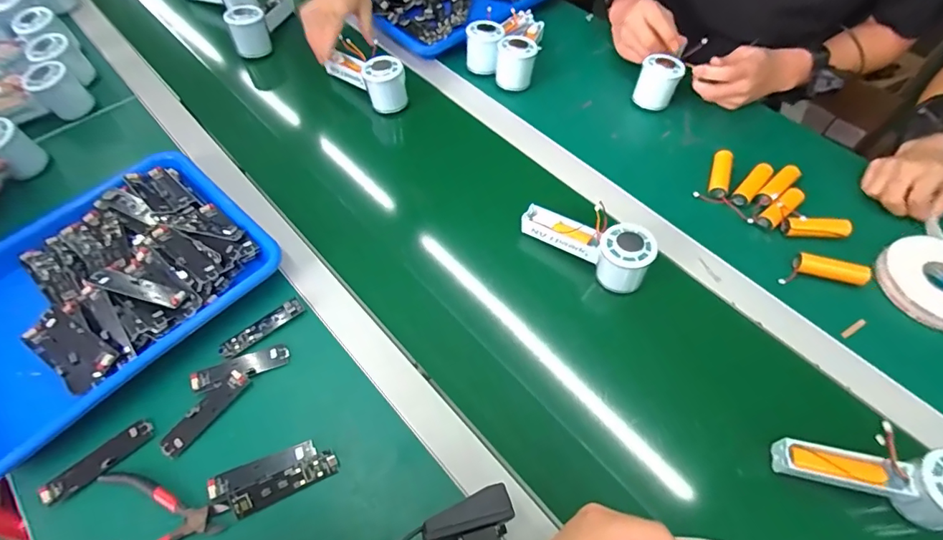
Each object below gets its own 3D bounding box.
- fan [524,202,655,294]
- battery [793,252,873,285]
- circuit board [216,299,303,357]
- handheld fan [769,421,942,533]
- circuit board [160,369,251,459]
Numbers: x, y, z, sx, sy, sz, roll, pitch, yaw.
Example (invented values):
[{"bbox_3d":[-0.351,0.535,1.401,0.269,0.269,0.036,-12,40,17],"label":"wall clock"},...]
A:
[{"bbox_3d":[0.134,-0.039,0.532,0.149,0.055,0.057,37,67,21],"label":"fan"},{"bbox_3d":[0.413,0.001,0.534,0.078,0.023,0.021,13,60,9],"label":"battery"},{"bbox_3d":[-0.224,0.062,0.496,0.091,0.004,0.019,-36,75,-20],"label":"circuit board"},{"bbox_3d":[0.355,0.181,0.409,0.156,0.064,0.058,5,58,22],"label":"handheld fan"},{"bbox_3d":[-0.257,0.138,0.450,0.024,0.006,0.091,30,64,18],"label":"circuit board"}]

